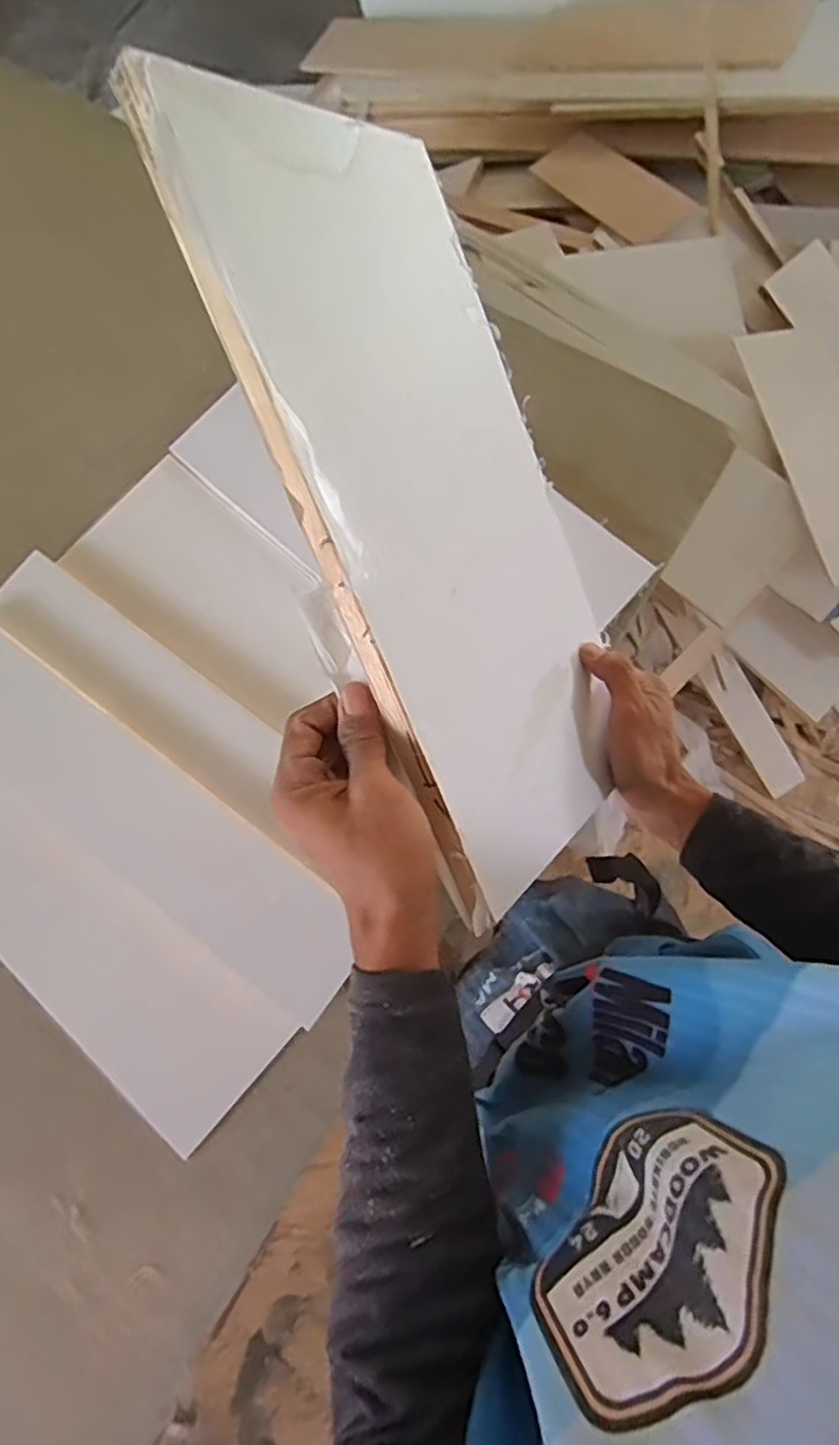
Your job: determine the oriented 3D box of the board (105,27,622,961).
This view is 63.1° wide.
[{"bbox_3d":[0.020,-0.135,0.414,0.222,0.026,0.436,-33,105,-43],"label":"board"}]

